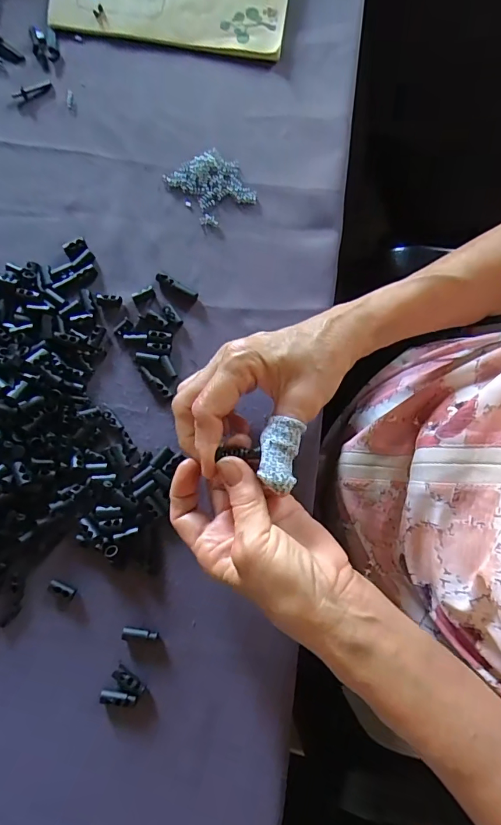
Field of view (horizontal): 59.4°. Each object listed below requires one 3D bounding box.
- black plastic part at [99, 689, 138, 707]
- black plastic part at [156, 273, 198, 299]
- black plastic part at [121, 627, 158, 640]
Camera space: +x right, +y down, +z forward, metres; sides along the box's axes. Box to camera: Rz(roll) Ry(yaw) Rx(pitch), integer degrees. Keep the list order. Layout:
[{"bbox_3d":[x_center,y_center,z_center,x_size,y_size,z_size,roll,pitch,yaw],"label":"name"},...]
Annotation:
[{"bbox_3d":[-0.089,0.194,0.298,0.025,0.005,0.009,6,80,1],"label":"black plastic part"},{"bbox_3d":[-0.058,-0.100,0.349,0.037,0.010,0.008,30,81,5],"label":"black plastic part"},{"bbox_3d":[-0.077,0.154,0.304,0.024,0.004,0.007,5,80,1],"label":"black plastic part"}]

